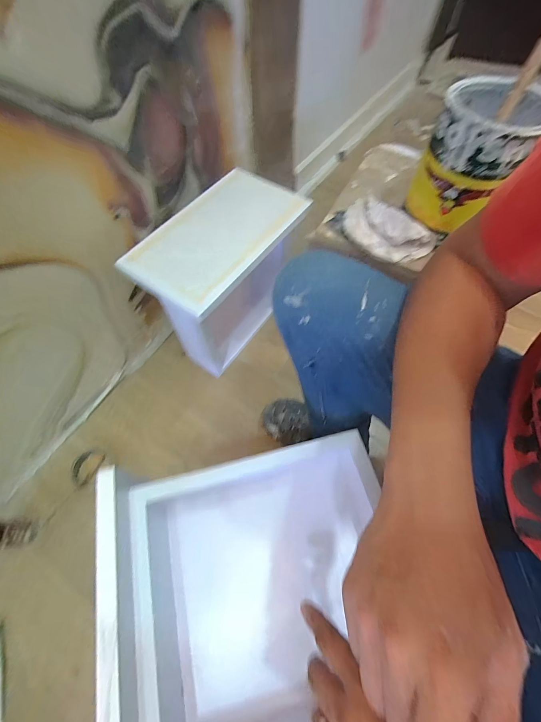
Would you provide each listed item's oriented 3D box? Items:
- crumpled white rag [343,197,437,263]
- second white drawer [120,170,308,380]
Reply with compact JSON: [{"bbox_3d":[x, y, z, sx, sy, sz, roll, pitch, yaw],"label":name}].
[{"bbox_3d":[0.208,-0.266,0.591,0.110,0.047,0.190,-23,65,-12],"label":"crumpled white rag"},{"bbox_3d":[-0.094,-0.176,0.738,0.202,0.365,0.348,31,67,15],"label":"second white drawer"}]

